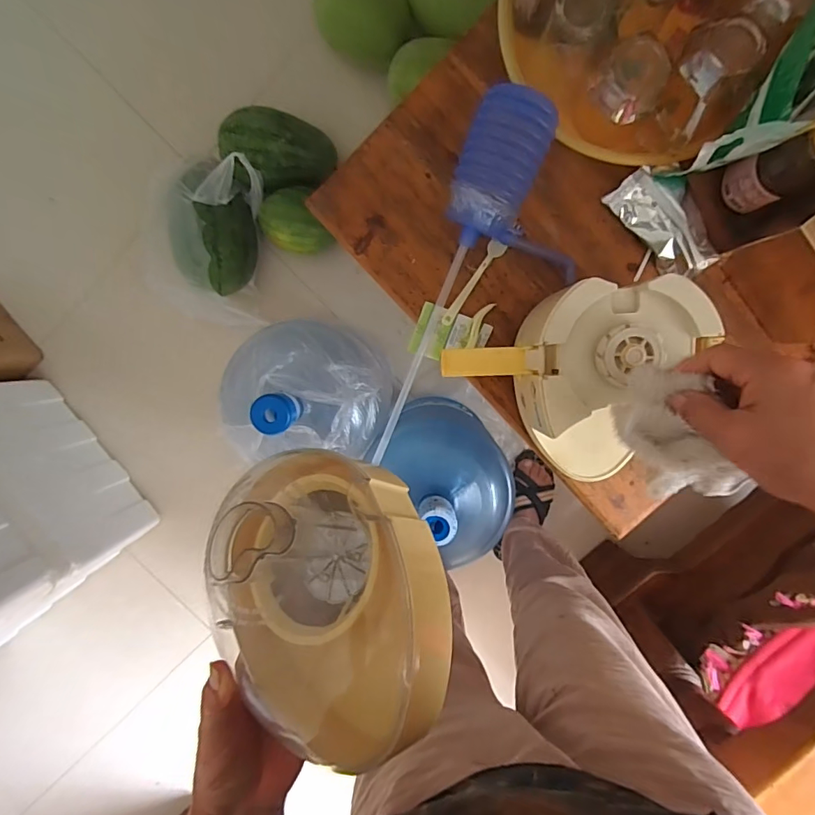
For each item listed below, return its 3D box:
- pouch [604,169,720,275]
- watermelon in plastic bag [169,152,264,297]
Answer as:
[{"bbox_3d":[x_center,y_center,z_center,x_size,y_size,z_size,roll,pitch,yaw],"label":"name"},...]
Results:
[{"bbox_3d":[0.287,-0.204,0.524,0.051,0.030,0.129,-40,94,7],"label":"pouch"},{"bbox_3d":[-0.386,-0.371,0.960,0.133,0.140,0.262,16,98,1],"label":"watermelon in plastic bag"}]

